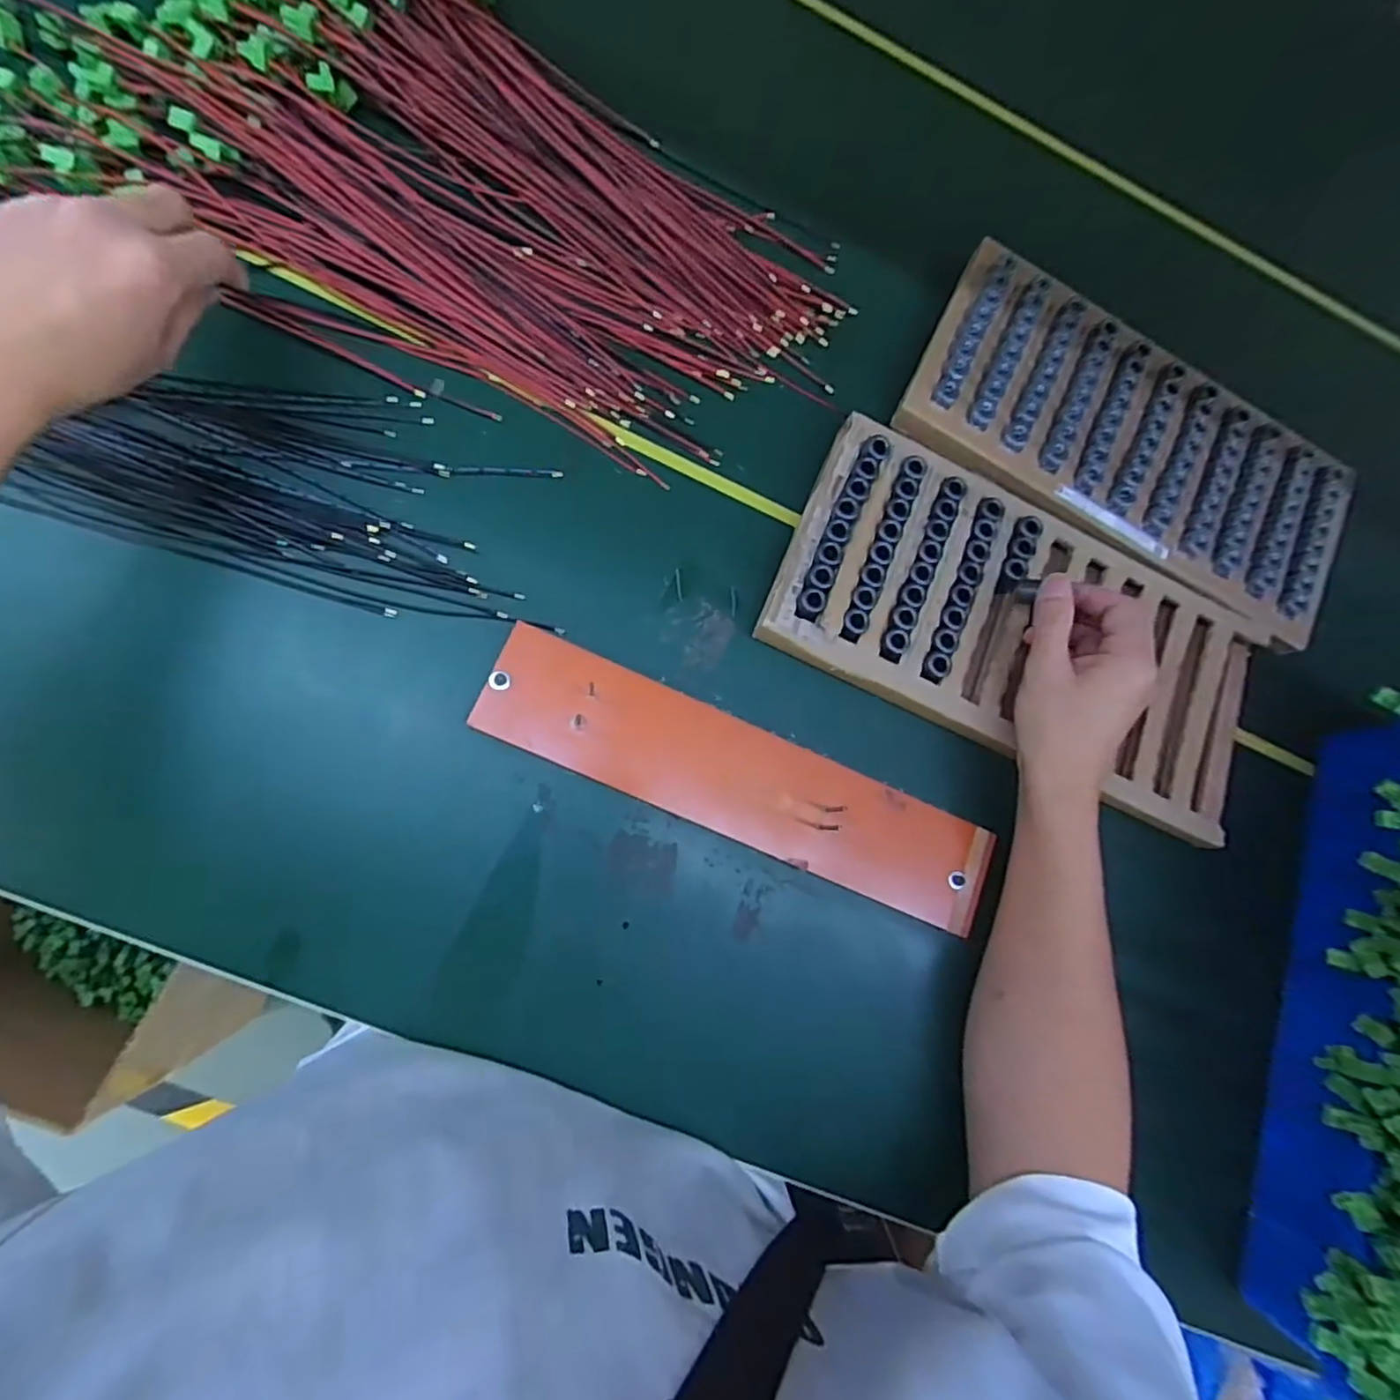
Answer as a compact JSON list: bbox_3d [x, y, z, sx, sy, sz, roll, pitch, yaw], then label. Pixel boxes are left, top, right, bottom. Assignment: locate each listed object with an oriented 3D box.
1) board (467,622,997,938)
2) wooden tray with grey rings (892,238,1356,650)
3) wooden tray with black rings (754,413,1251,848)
[{"bbox_3d":[0.029,0.052,0.425,0.338,0.007,0.070,25,81,-6],"label":"board"},{"bbox_3d":[0.338,-0.195,0.513,0.356,0.029,0.192,28,77,-5],"label":"wooden tray with grey rings"},{"bbox_3d":[0.234,-0.051,0.460,0.356,0.024,0.181,25,77,-6],"label":"wooden tray with black rings"}]

